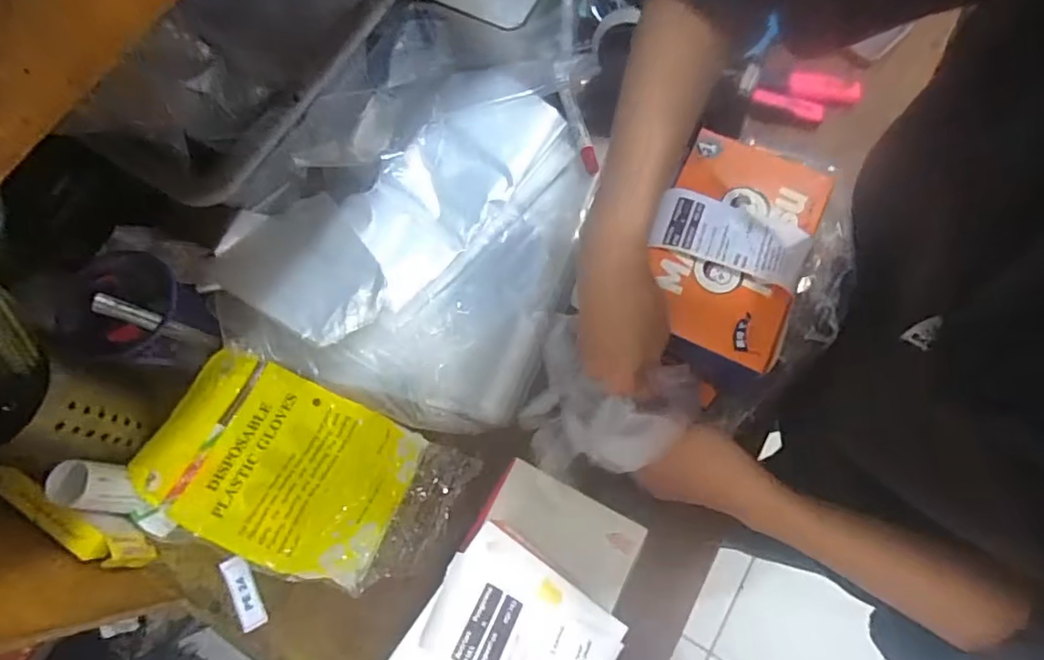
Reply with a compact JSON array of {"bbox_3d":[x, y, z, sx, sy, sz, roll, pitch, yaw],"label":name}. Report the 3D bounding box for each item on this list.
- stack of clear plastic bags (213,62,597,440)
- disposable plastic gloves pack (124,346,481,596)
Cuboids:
[{"bbox_3d":[-0.090,-0.105,0.534,0.287,0.057,0.346,22,74,8],"label":"stack of clear plastic bags"},{"bbox_3d":[-0.183,0.117,0.472,0.259,0.030,0.148,16,73,6],"label":"disposable plastic gloves pack"}]

